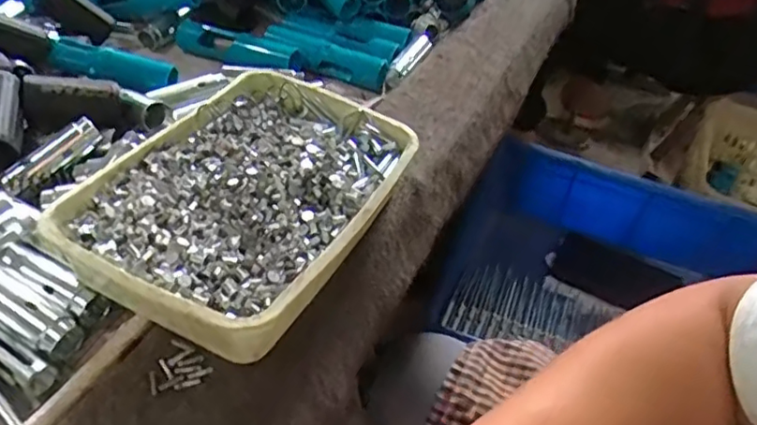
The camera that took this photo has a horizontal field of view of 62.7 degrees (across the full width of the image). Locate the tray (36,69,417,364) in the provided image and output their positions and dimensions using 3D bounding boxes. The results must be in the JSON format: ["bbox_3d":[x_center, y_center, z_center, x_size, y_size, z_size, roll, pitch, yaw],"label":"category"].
[{"bbox_3d":[-0.076,-0.006,0.375,0.143,0.049,0.207,19,42,14],"label":"tray"}]

